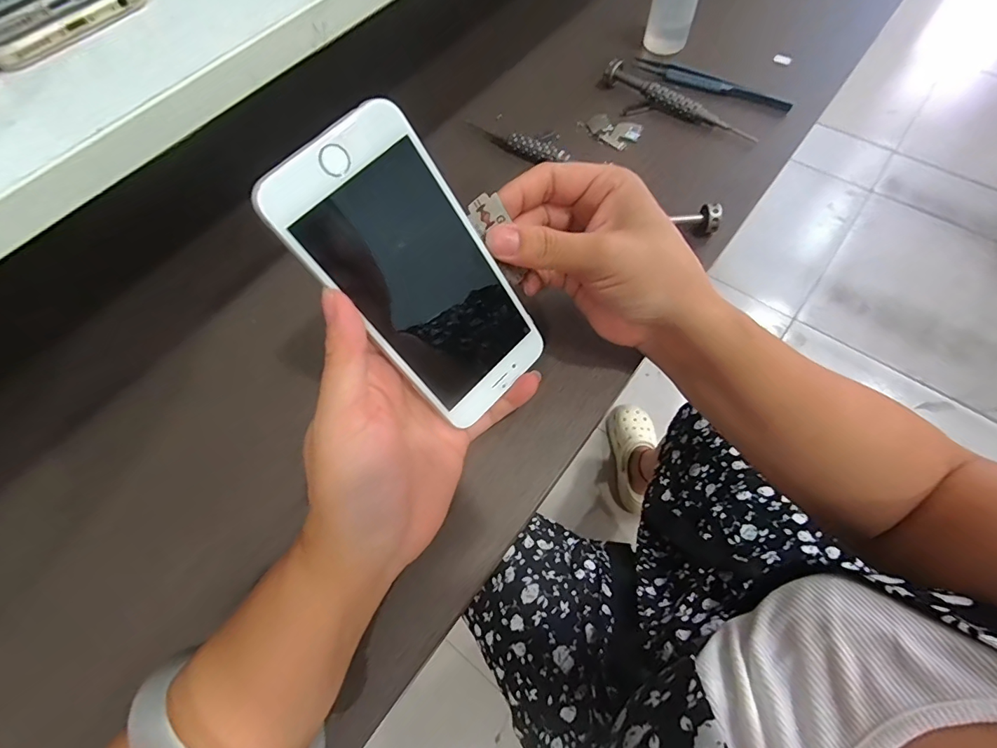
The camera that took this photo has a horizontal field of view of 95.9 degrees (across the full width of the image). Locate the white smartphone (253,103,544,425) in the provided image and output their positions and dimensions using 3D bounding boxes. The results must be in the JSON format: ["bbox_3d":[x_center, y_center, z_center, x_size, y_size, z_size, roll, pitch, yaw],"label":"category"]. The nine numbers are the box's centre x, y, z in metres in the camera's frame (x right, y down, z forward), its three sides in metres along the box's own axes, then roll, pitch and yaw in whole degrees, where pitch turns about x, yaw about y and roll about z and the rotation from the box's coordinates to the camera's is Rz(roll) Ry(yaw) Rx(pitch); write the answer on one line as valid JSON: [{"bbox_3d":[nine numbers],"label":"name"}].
[{"bbox_3d":[-0.030,-0.039,0.197,0.065,0.133,0.004,-45,34,-12],"label":"white smartphone"}]

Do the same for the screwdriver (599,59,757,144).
[{"bbox_3d":[0.139,-0.211,0.349,0.126,0.012,0.017,37,70,16],"label":"screwdriver"}]

